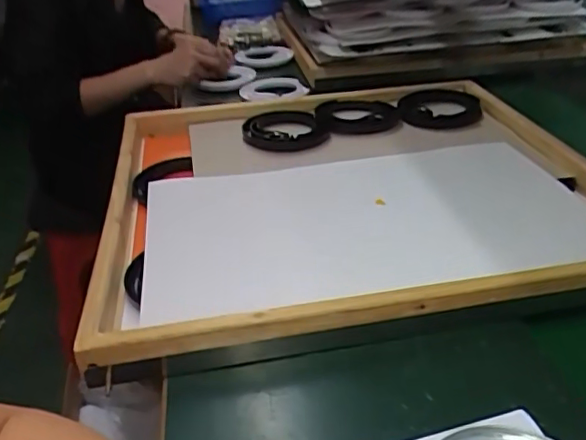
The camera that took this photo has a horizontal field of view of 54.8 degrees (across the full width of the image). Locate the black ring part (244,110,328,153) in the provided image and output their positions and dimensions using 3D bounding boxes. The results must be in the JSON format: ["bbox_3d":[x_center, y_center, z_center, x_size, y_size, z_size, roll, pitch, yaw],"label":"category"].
[{"bbox_3d":[-0.013,-0.146,0.935,0.139,0.032,0.124,-6,32,-2],"label":"black ring part"}]

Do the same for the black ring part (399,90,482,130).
[{"bbox_3d":[0.248,-0.188,0.955,0.131,0.026,0.126,4,33,13],"label":"black ring part"}]

